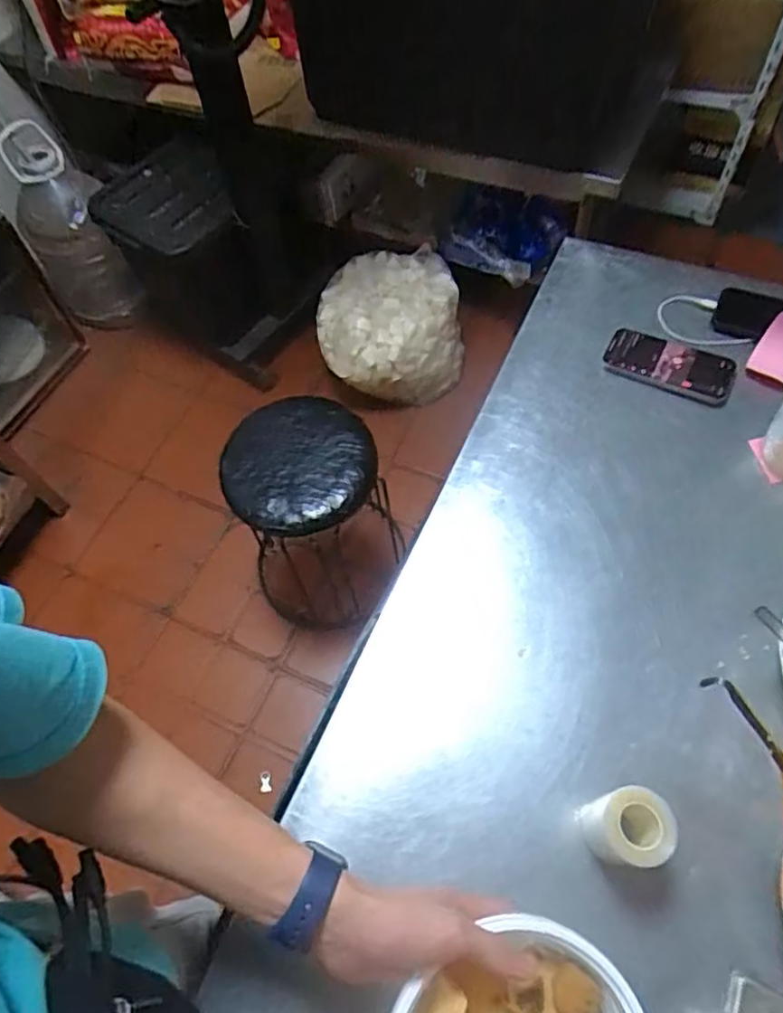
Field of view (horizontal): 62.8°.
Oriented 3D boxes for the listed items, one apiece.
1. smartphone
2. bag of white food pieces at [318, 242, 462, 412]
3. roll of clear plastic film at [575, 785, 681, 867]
[{"bbox_3d":[0.342,-0.175,0.789,0.150,0.010,0.078,21,64,16],"label":"smartphone"},{"bbox_3d":[-0.002,-0.475,1.733,0.379,0.280,0.348,-10,60,-1],"label":"bag of white food pieces"},{"bbox_3d":[0.184,0.253,0.505,0.050,0.092,0.053,-2,60,3],"label":"roll of clear plastic film"}]

